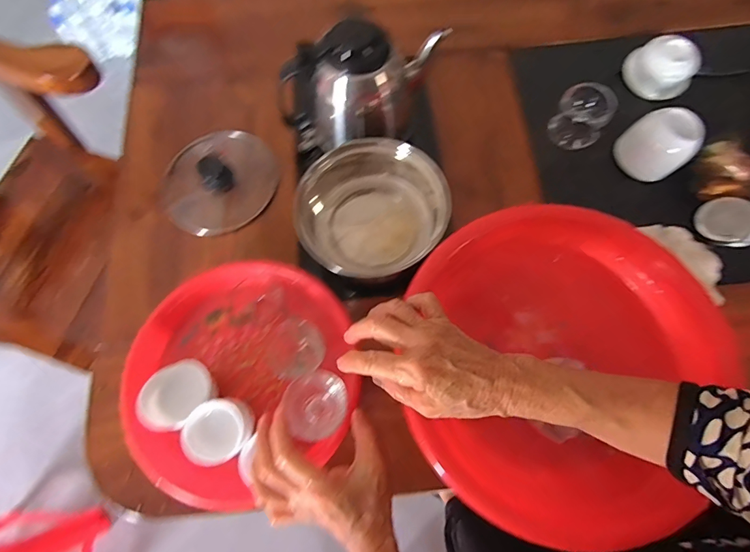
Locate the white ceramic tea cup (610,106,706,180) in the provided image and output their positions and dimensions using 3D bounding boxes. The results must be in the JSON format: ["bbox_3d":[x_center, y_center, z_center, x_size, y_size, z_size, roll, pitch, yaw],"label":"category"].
[{"bbox_3d":[0.358,-0.165,0.519,0.068,0.072,0.073,-33,73,-9],"label":"white ceramic tea cup"}]

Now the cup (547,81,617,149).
[{"bbox_3d":[0.273,-0.211,0.544,0.065,0.055,0.056,11,72,6],"label":"cup"}]

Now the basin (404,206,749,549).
[{"bbox_3d":[0.172,0.082,0.418,0.292,0.078,0.297,20,73,8],"label":"basin"}]

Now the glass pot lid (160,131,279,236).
[{"bbox_3d":[-0.214,-0.131,0.553,0.144,0.049,0.144,-1,71,2],"label":"glass pot lid"}]

